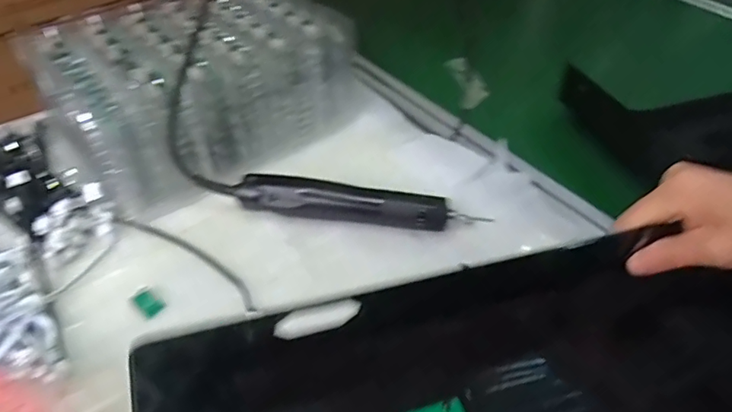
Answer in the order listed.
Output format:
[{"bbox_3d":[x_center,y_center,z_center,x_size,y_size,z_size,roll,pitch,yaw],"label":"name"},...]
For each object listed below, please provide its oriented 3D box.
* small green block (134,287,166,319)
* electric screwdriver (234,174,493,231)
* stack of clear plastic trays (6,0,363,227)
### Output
[{"bbox_3d":[-0.178,0.079,0.434,0.026,0.004,0.016,34,52,28],"label":"small green block"},{"bbox_3d":[-0.006,0.001,0.498,0.225,0.030,0.032,6,44,3],"label":"electric screwdriver"},{"bbox_3d":[-0.174,-0.138,0.579,0.286,0.107,0.204,-30,53,-29],"label":"stack of clear plastic trays"}]

